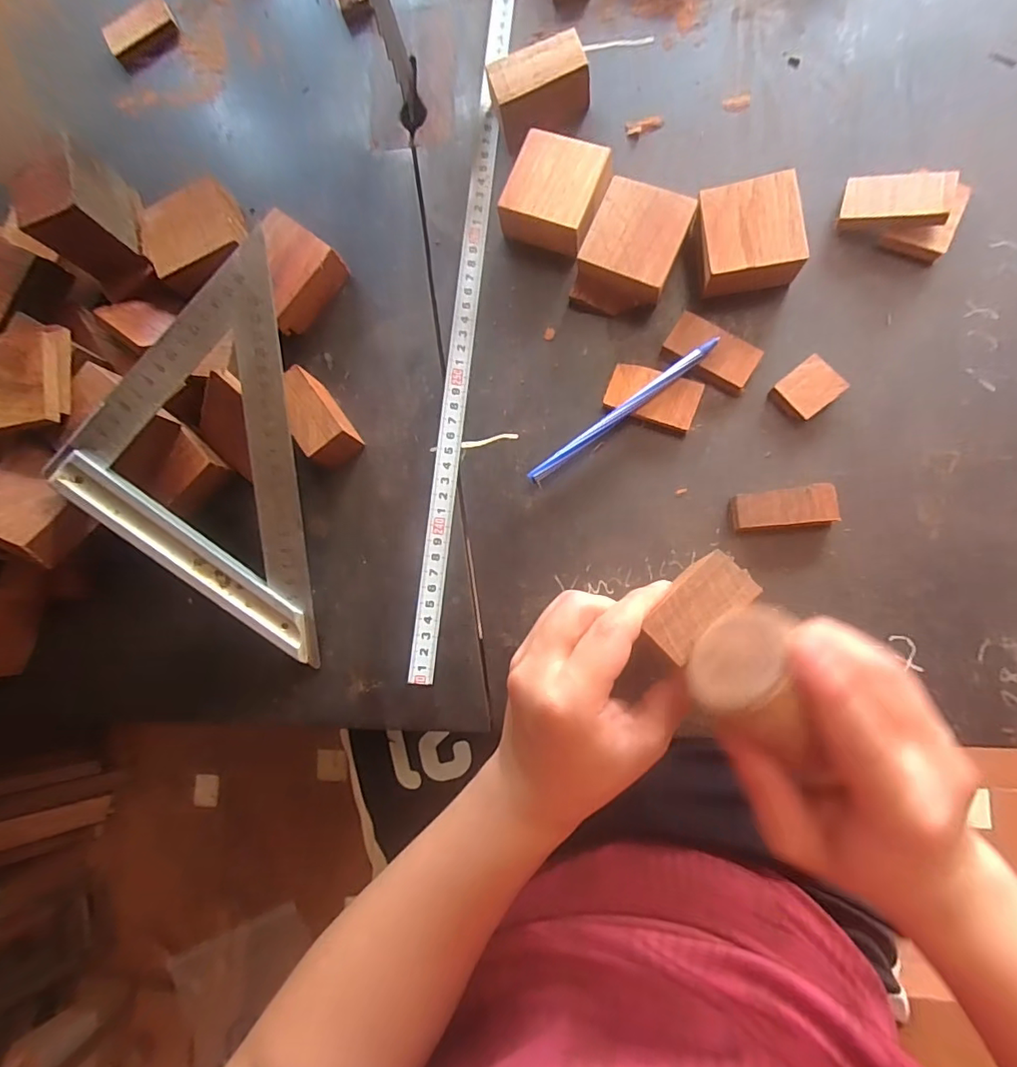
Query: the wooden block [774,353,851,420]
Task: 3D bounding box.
[{"bbox_3d":[0.178,-0.085,0.310,0.032,0.010,0.028,-39,81,3],"label":"wooden block"}]

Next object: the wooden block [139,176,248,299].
[{"bbox_3d":[-0.214,-0.204,0.364,0.065,0.033,0.056,-29,81,4],"label":"wooden block"}]

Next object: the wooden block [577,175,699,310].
[{"bbox_3d":[0.079,-0.177,0.326,0.053,0.030,0.062,25,88,10],"label":"wooden block"}]

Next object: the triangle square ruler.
[{"bbox_3d":[-0.192,-0.043,0.312,0.122,0.020,0.248,-5,95,-8],"label":"triangle square ruler"}]

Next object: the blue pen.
[{"bbox_3d":[0.068,-0.074,0.318,0.134,0.009,0.008,-37,81,3],"label":"blue pen"}]

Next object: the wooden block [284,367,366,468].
[{"bbox_3d":[-0.122,-0.074,0.337,0.027,0.036,0.060,-32,81,4],"label":"wooden block"}]

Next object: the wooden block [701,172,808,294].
[{"bbox_3d":[0.143,-0.177,0.316,0.056,0.029,0.058,-5,84,8],"label":"wooden block"}]

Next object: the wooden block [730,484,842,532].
[{"bbox_3d":[0.159,-0.015,0.303,0.055,0.011,0.023,-5,84,8],"label":"wooden block"}]

